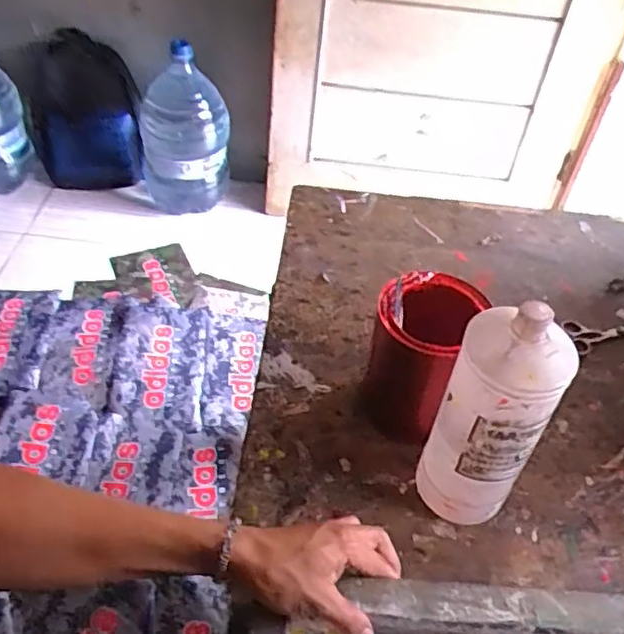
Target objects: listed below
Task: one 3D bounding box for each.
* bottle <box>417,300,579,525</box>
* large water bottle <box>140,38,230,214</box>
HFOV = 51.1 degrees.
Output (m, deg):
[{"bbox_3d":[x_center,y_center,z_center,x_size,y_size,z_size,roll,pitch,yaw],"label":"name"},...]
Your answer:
[{"bbox_3d":[0.146,0.089,0.544,0.082,0.237,0.076,26,47,18],"label":"bottle"},{"bbox_3d":[-0.348,-0.500,1.821,0.215,0.441,0.201,4,44,-4],"label":"large water bottle"}]

